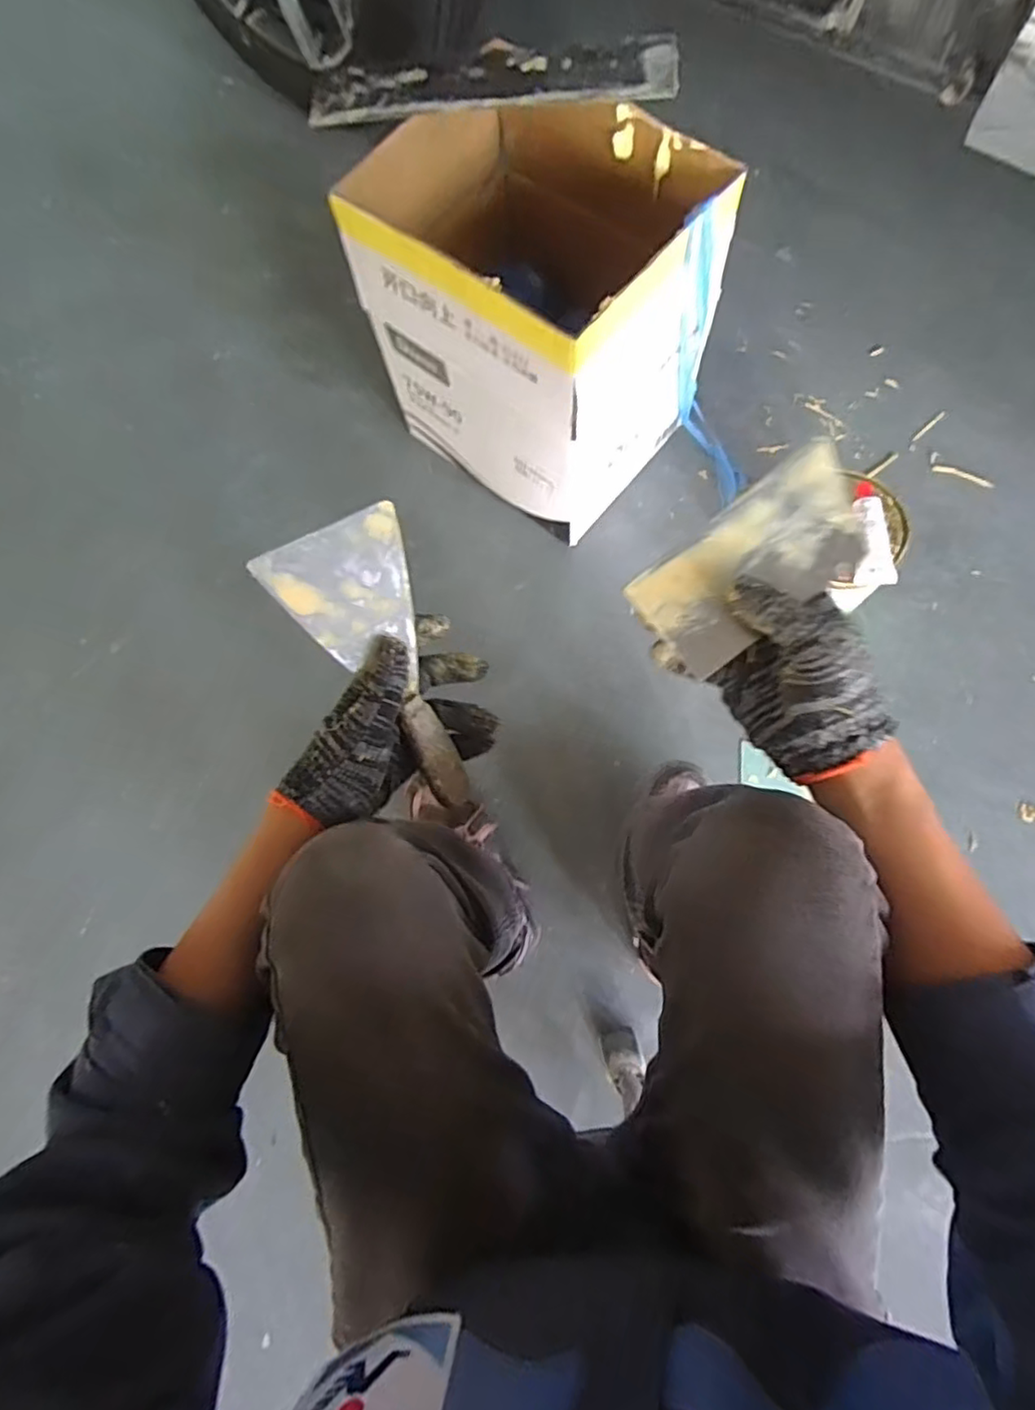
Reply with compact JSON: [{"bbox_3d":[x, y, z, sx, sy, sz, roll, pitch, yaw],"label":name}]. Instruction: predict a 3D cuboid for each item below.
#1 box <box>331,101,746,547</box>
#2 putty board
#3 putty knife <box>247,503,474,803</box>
[{"bbox_3d":[0.023,-0.476,0.798,0.348,0.354,0.275,40,82,13],"label":"box"},{"bbox_3d":[0.141,-0.084,0.373,0.140,0.006,0.071,-37,84,7],"label":"putty board"},{"bbox_3d":[-0.079,-0.018,0.418,0.084,0.020,0.207,-26,111,-5],"label":"putty knife"}]

